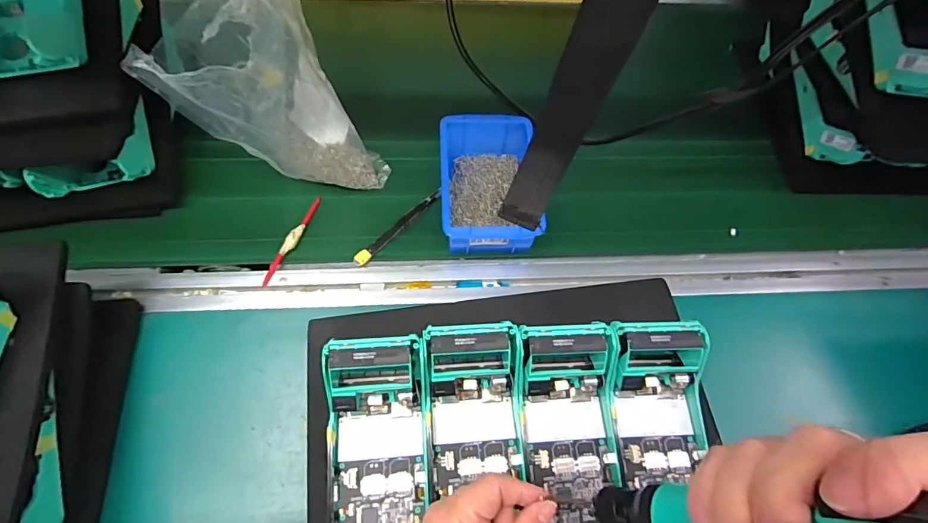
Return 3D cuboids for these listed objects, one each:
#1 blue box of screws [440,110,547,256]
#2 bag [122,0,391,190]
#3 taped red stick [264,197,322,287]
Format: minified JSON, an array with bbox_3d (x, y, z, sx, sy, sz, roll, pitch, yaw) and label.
[{"bbox_3d":[0.025,-0.083,0.472,0.099,0.059,0.148,-1,64,-4],"label":"blue box of screws"},{"bbox_3d":[-0.168,-0.169,0.412,0.164,0.200,0.116,-2,65,-4],"label":"bag"},{"bbox_3d":[-0.173,-0.024,0.452,0.011,0.008,0.109,20,65,6],"label":"taped red stick"}]

